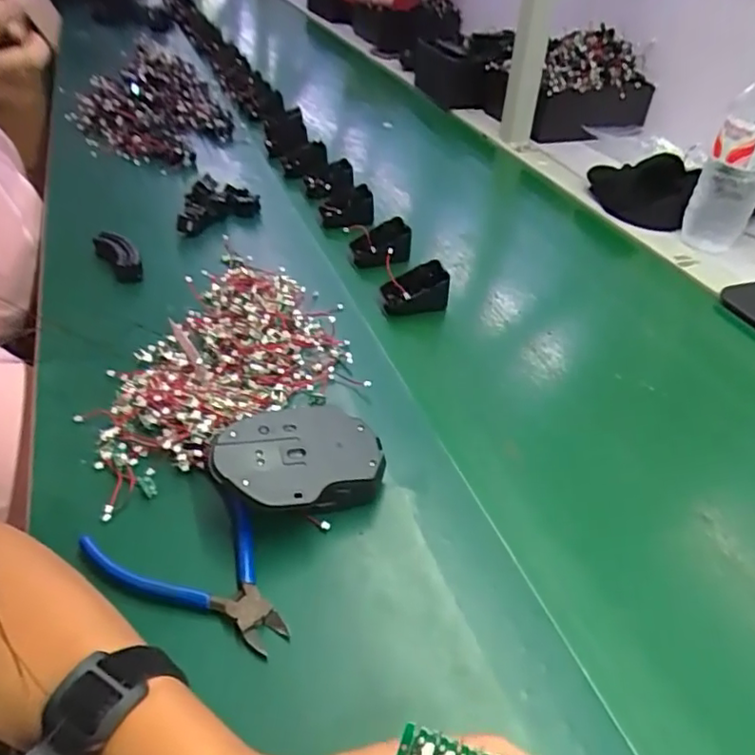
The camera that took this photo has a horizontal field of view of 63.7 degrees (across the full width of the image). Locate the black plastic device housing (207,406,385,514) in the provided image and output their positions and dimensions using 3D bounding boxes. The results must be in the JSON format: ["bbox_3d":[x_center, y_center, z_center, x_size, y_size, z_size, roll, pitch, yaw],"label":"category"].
[{"bbox_3d":[-0.053,0.063,0.416,0.110,0.051,0.071,-12,43,-20],"label":"black plastic device housing"}]

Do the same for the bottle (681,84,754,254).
[{"bbox_3d":[0.427,-0.259,0.709,0.073,0.208,0.067,21,41,21],"label":"bottle"}]

